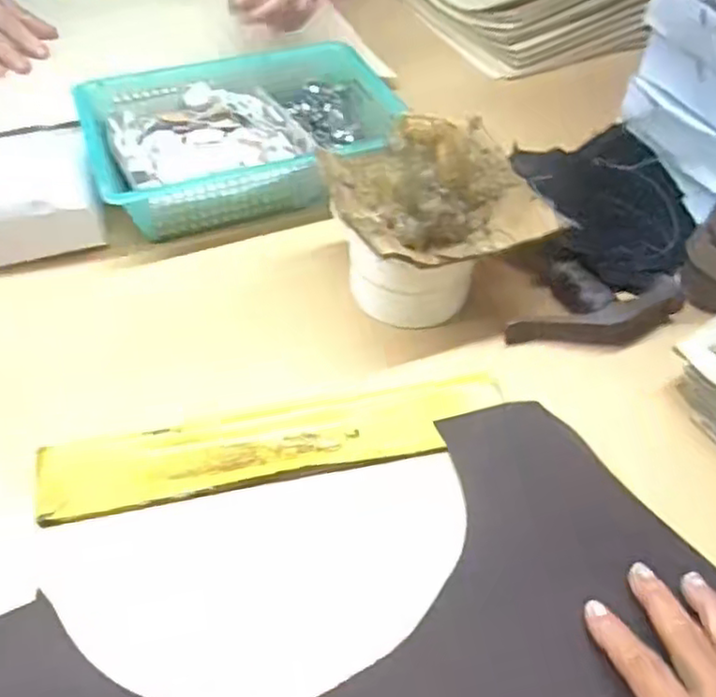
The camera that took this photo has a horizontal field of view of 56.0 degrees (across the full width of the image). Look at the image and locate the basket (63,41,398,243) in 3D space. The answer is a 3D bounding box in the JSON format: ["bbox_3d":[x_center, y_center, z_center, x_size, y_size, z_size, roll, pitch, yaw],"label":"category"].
[{"bbox_3d":[-0.088,-0.177,0.557,0.253,0.050,0.175,-16,51,-16],"label":"basket"}]

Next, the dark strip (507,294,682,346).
[{"bbox_3d":[0.164,-0.014,0.453,0.128,0.011,0.024,-8,49,-10],"label":"dark strip"}]

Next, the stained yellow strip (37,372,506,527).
[{"bbox_3d":[-0.045,0.054,0.395,0.266,0.010,0.050,-10,51,-10],"label":"stained yellow strip"}]

